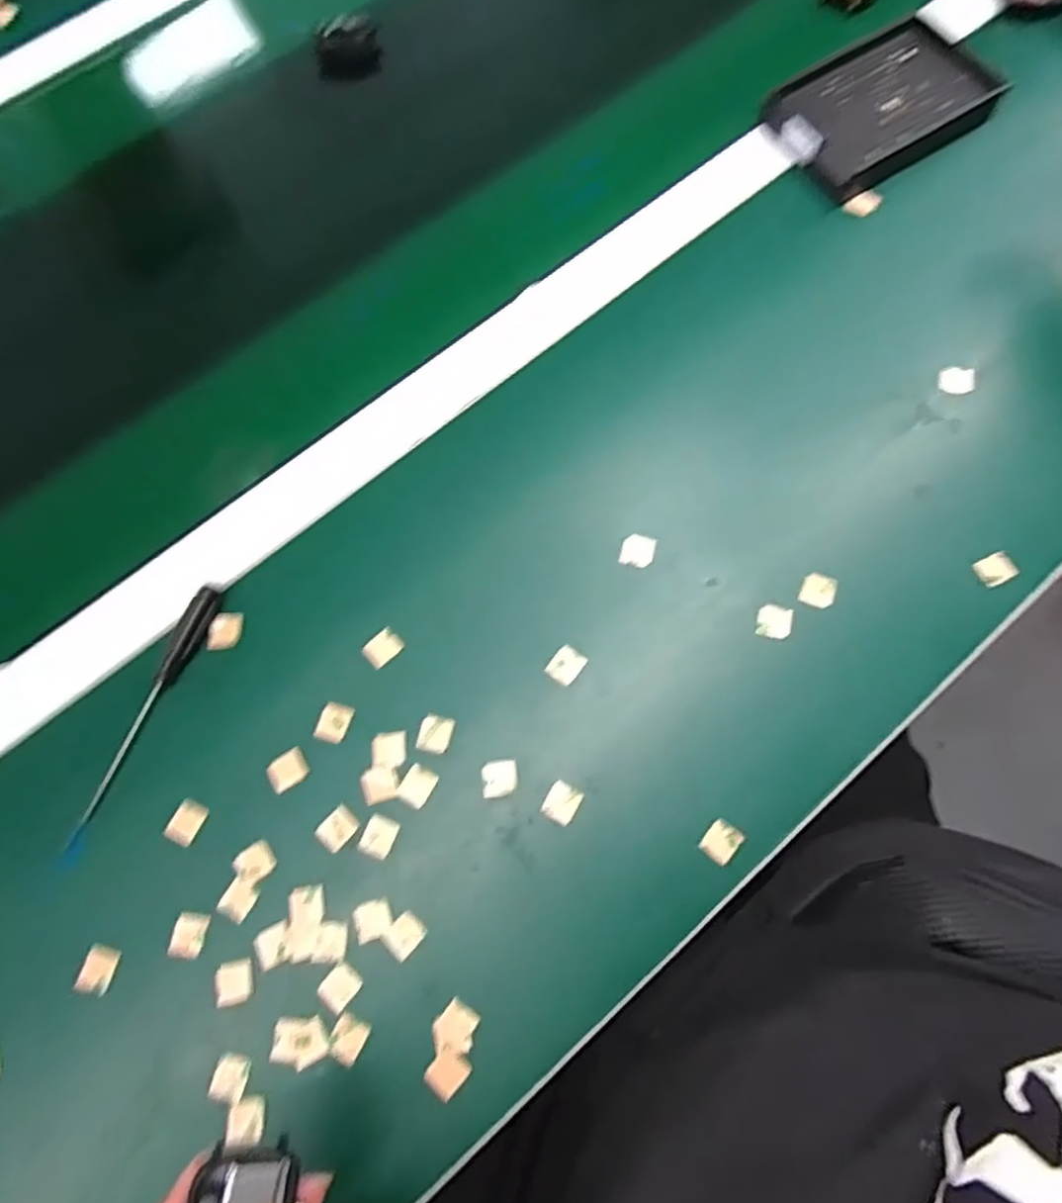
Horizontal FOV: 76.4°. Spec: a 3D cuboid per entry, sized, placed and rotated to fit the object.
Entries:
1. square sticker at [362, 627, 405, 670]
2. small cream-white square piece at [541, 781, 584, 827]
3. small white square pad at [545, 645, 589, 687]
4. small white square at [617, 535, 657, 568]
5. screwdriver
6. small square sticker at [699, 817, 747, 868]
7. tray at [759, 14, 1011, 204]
[{"bbox_3d":[-0.082,0.026,0.372,0.016,0.004,0.021,39,71,14],"label":"square sticker"},{"bbox_3d":[0.016,0.102,0.342,0.017,0.007,0.019,30,76,11],"label":"small cream-white square piece"},{"bbox_3d":[0.019,0.034,0.366,0.016,0.005,0.020,31,76,11],"label":"small white square pad"},{"bbox_3d":[0.061,-0.029,0.383,0.018,0.005,0.018,15,74,7],"label":"small white square"},{"bbox_3d":[-0.206,0.056,0.358,0.013,0.016,0.144,24,75,10],"label":"screwdriver"},{"bbox_3d":[0.095,0.120,0.337,0.016,0.004,0.019,37,72,22],"label":"small square sticker"},{"bbox_3d":[0.238,-0.342,0.459,0.144,0.017,0.094,-33,74,-8],"label":"tray"}]

